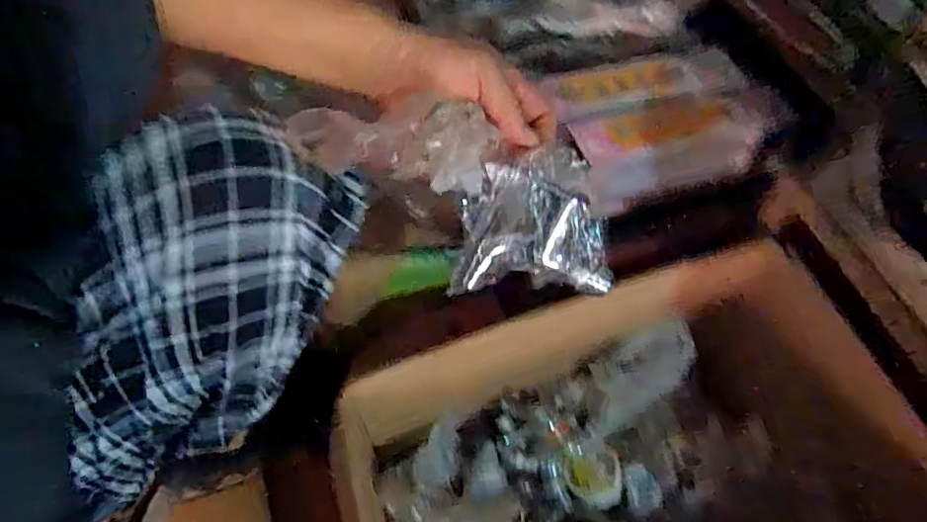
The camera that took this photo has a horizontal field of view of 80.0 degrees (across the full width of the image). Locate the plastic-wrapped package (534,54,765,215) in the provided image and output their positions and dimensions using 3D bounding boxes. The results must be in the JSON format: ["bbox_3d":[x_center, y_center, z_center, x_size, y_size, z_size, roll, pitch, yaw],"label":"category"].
[{"bbox_3d":[0.187,-0.134,0.560,0.196,0.077,0.125,-12,58,-10],"label":"plastic-wrapped package"}]

